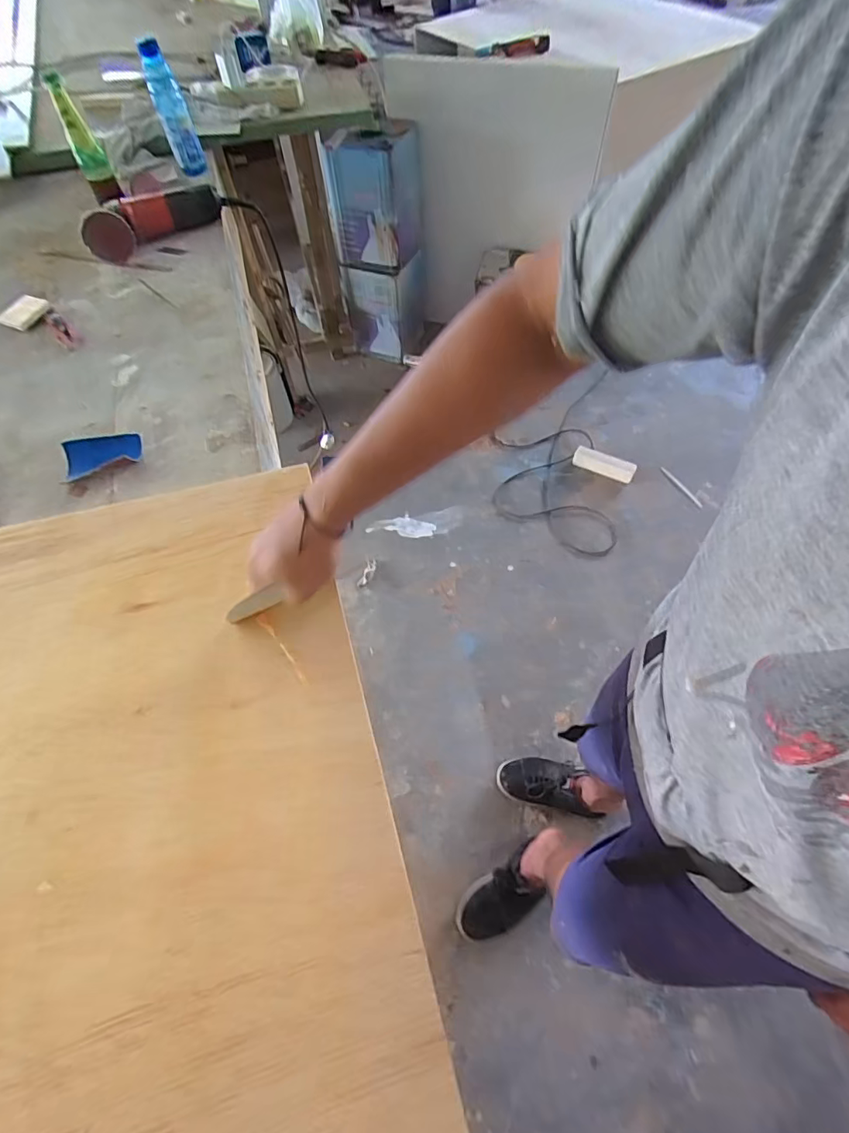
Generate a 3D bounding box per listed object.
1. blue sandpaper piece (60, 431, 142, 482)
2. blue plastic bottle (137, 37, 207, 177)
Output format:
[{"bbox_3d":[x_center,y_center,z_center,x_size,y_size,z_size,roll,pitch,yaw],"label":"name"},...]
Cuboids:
[{"bbox_3d":[-0.453,-0.159,0.712,0.102,0.020,0.061,-17,58,-9],"label":"blue sandpaper piece"},{"bbox_3d":[-0.544,-0.985,1.093,0.068,0.212,0.068,-16,58,-9],"label":"blue plastic bottle"}]

